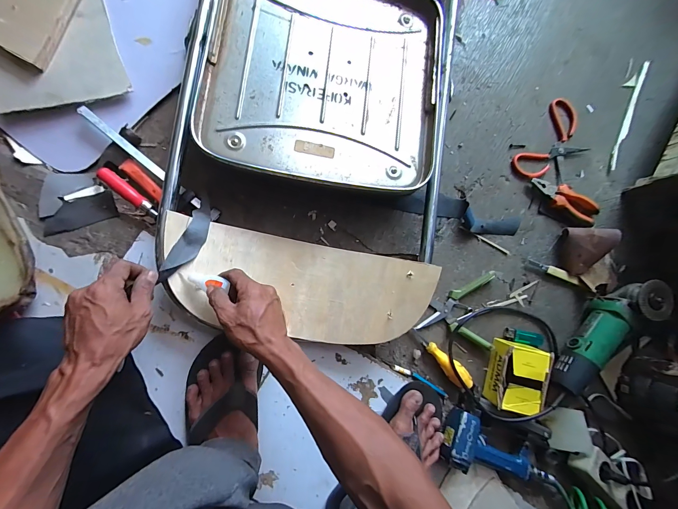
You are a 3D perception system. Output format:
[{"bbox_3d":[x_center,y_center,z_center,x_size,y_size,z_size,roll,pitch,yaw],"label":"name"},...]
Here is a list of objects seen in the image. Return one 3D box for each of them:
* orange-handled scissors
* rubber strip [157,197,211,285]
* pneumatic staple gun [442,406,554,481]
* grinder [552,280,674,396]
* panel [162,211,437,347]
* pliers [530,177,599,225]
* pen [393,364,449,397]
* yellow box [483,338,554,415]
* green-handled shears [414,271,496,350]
[{"bbox_3d":[0.435,-0.216,0.602,0.111,0.016,0.187,37,84,-7],"label":"orange-handled scissors"},{"bbox_3d":[-0.224,-0.028,0.454,0.039,0.038,0.157,21,61,-8],"label":"rubber strip"},{"bbox_3d":[0.294,0.372,0.546,0.226,0.054,0.088,31,84,-8],"label":"pneumatic staple gun"},{"bbox_3d":[0.511,0.160,0.560,0.078,0.108,0.253,37,84,-7],"label":"grinder"},{"bbox_3d":[-0.061,0.056,0.469,0.403,0.063,0.163,13,87,-6],"label":"panel"},{"bbox_3d":[0.452,-0.107,0.594,0.158,0.028,0.054,25,85,-8],"label":"pliers"},{"bbox_3d":[0.153,0.236,0.558,0.128,0.008,0.012,30,84,-8],"label":"pen"},{"bbox_3d":[0.335,0.228,0.556,0.086,0.049,0.117,12,87,-9],"label":"yellow box"},{"bbox_3d":[0.237,0.092,0.565,0.146,0.022,0.139,16,86,-9],"label":"green-handled shears"}]

